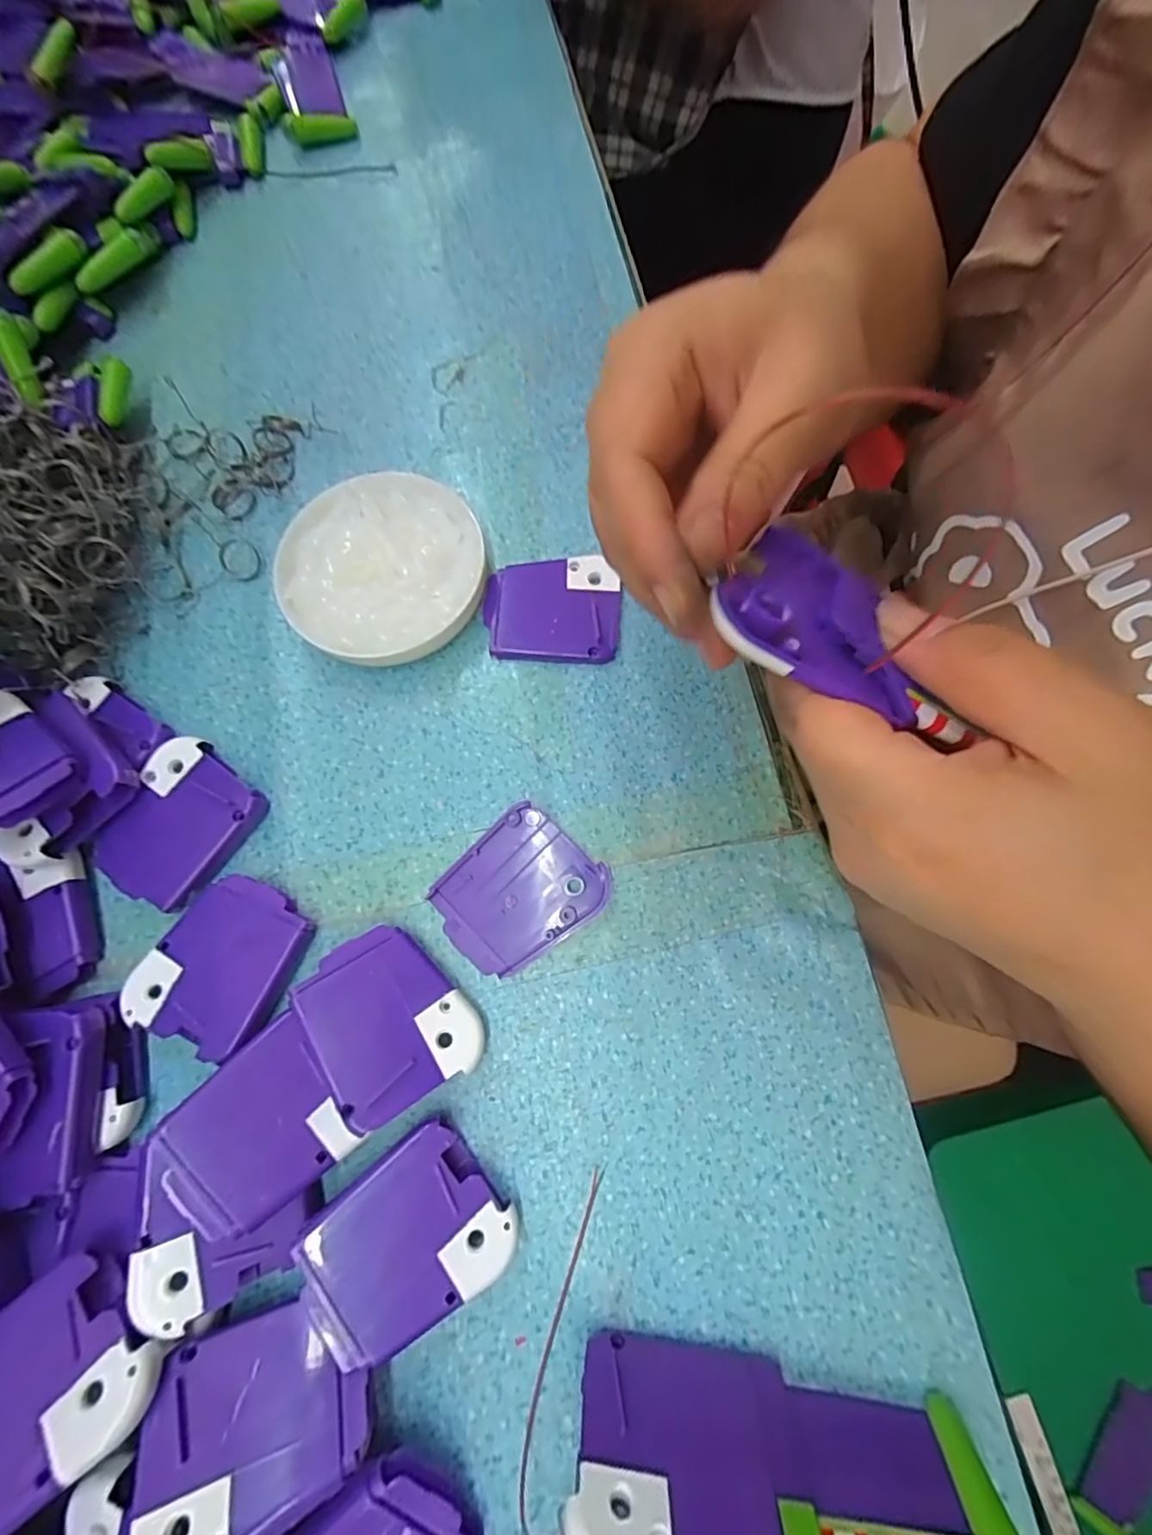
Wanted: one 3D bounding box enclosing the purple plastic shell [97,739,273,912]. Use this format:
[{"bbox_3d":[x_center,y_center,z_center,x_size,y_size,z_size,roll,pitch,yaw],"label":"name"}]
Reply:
[{"bbox_3d":[-0.165,0.023,0.238,0.055,0.012,0.060,39,78,11],"label":"purple plastic shell"}]

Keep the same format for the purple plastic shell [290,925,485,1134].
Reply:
[{"bbox_3d":[-0.068,0.090,0.207,0.050,0.004,0.060,-30,72,-26],"label":"purple plastic shell"}]

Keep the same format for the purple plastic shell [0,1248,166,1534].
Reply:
[{"bbox_3d":[-0.162,0.185,0.164,0.062,0.009,0.051,-34,61,-27],"label":"purple plastic shell"}]

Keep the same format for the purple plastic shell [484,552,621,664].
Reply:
[{"bbox_3d":[-0.011,-0.072,0.261,0.060,0.008,0.050,1,74,1],"label":"purple plastic shell"}]

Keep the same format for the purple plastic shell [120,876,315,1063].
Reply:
[{"bbox_3d":[-0.134,0.075,0.221,0.055,0.015,0.059,23,76,7],"label":"purple plastic shell"}]

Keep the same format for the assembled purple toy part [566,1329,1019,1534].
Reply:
[{"bbox_3d":[0.058,0.204,0.164,0.116,0.052,0.018,9,102,1],"label":"assembled purple toy part"}]

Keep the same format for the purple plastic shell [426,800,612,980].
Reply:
[{"bbox_3d":[-0.023,0.050,0.228,0.052,0.008,0.060,42,79,11],"label":"purple plastic shell"}]

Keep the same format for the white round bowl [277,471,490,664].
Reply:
[{"bbox_3d":[-0.085,-0.088,0.259,0.089,0.024,0.088,0,74,1],"label":"white round bowl"}]

